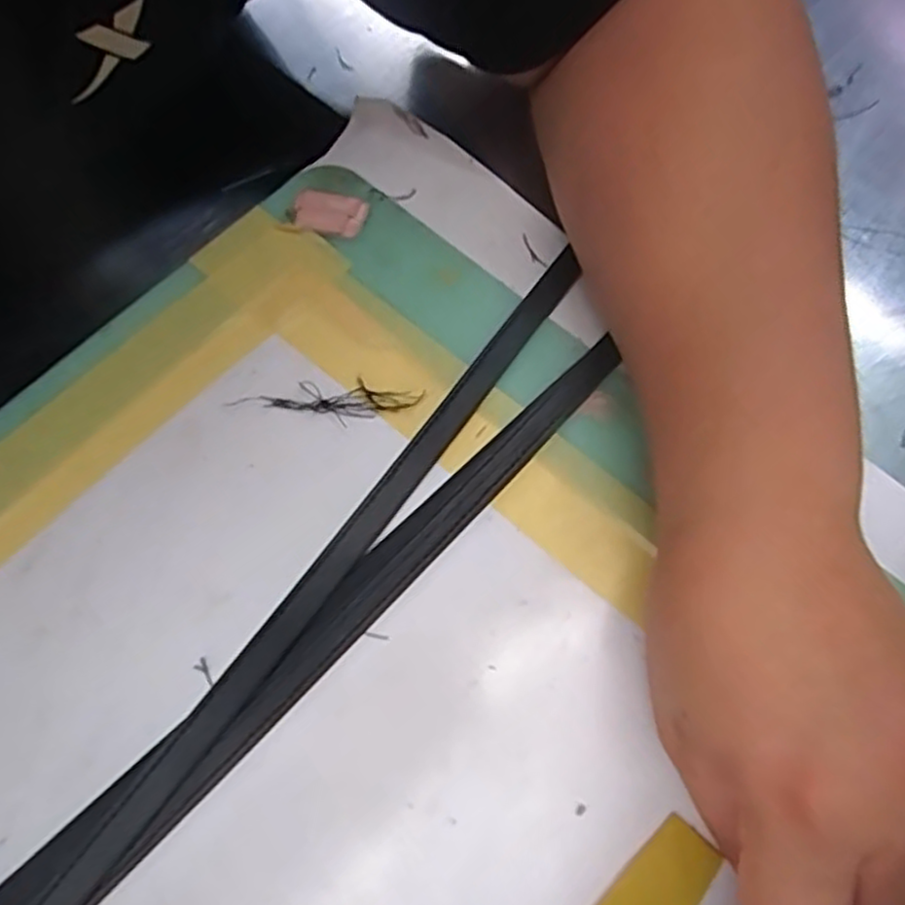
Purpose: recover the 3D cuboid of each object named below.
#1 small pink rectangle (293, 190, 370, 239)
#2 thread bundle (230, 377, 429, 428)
[{"bbox_3d":[-0.055,-0.105,0.317,0.031,0.006,0.019,8,68,3],"label":"small pink rectangle"},{"bbox_3d":[-0.050,-0.021,0.285,0.074,0.004,0.017,2,68,1],"label":"thread bundle"}]

